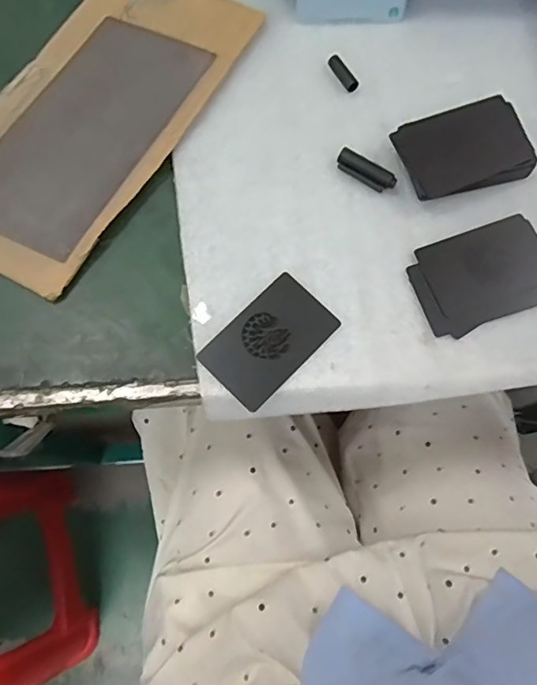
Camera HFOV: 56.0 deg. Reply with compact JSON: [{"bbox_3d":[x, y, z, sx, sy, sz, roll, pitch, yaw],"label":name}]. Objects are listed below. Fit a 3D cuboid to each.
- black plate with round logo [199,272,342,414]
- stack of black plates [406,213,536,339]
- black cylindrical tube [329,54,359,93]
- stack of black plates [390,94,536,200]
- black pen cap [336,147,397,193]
[{"bbox_3d":[0.001,-0.002,0.334,0.053,0.004,0.084,44,79,9],"label":"black plate with round logo"},{"bbox_3d":[0.148,-0.047,0.347,0.099,0.004,0.064,-22,77,-6],"label":"stack of black plates"},{"bbox_3d":[0.058,-0.209,0.392,0.010,0.007,0.032,-29,78,-8],"label":"black cylindrical tube"},{"bbox_3d":[0.143,-0.140,0.370,0.094,0.015,0.063,-20,77,-6],"label":"stack of black plates"},{"bbox_3d":[0.070,-0.124,0.364,0.045,0.010,0.014,32,78,6],"label":"black pen cap"}]

